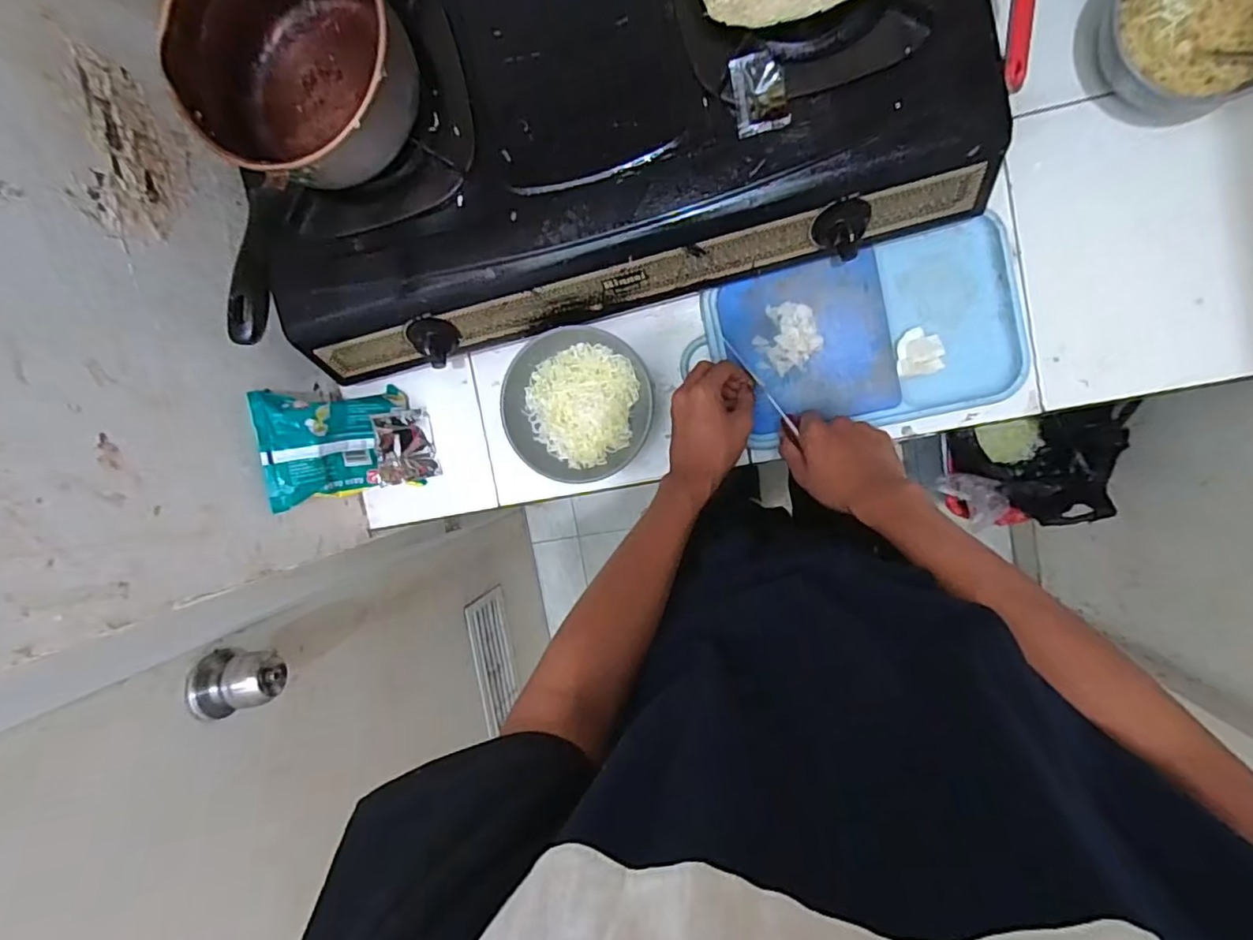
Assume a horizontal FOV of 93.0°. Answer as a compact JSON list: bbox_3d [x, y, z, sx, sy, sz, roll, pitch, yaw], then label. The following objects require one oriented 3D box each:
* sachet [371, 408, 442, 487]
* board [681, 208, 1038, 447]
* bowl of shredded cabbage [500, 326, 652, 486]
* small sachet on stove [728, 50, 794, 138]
[{"bbox_3d":[-0.250,-0.027,0.683,0.019,0.071,0.080,4,104,43],"label":"sachet"},{"bbox_3d":[0.240,-0.134,0.611,0.305,0.024,0.177,-12,93,9],"label":"board"},{"bbox_3d":[-0.049,-0.069,0.652,0.146,0.082,0.155,1,95,8],"label":"bowl of shredded cabbage"},{"bbox_3d":[0.113,-0.317,0.499,0.044,0.005,0.059,-12,128,11],"label":"small sachet on stove"}]

